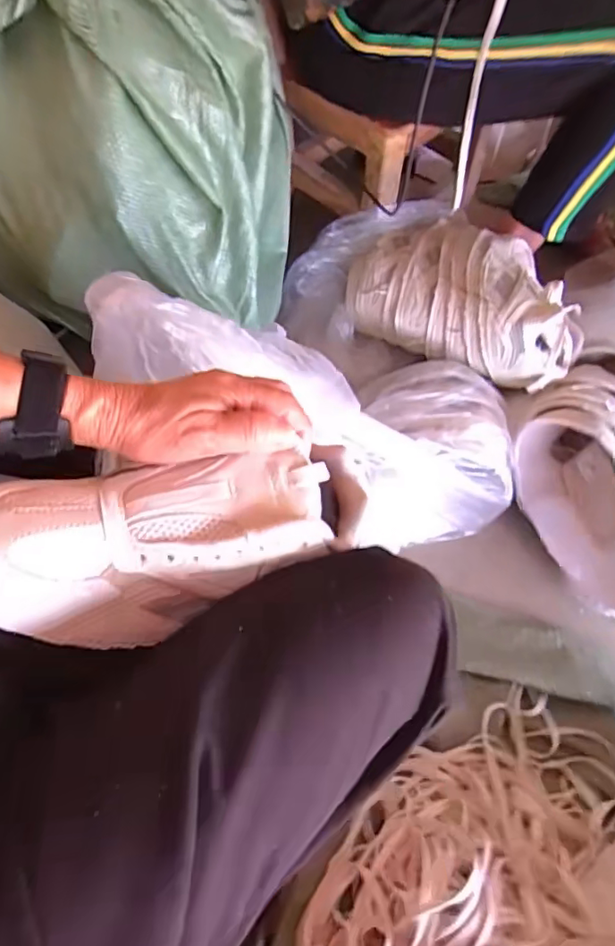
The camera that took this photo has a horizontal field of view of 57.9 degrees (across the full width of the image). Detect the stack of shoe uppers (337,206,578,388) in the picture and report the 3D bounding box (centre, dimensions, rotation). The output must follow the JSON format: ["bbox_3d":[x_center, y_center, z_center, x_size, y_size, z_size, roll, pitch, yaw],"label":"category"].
[{"bbox_3d":[0.213,-0.245,0.767,0.334,0.102,0.188,33,75,37],"label":"stack of shoe uppers"}]

